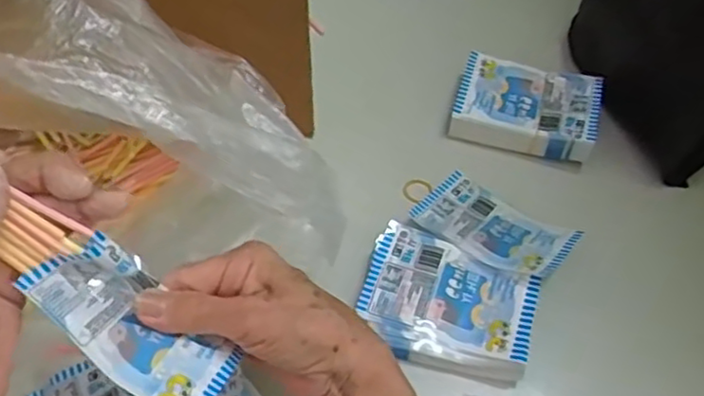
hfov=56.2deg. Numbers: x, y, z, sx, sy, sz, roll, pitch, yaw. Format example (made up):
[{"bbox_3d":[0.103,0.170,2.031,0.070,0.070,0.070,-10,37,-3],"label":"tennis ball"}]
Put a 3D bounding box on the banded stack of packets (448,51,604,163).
[{"bbox_3d":[0.133,-0.070,0.504,0.103,0.028,0.069,14,59,6],"label":"banded stack of packets"}]

